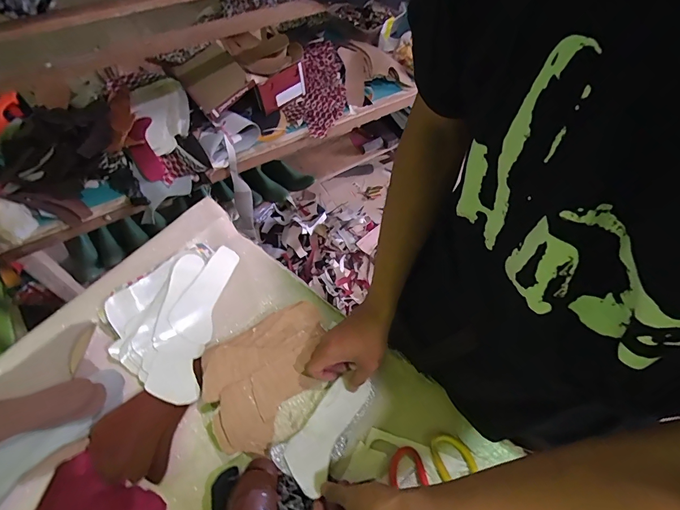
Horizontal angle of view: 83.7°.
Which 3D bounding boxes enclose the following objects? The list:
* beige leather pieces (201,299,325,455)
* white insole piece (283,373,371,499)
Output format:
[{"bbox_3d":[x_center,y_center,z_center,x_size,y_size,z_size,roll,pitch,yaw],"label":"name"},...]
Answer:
[{"bbox_3d":[-0.099,0.175,0.563,0.200,0.024,0.152,-27,84,-26],"label":"beige leather pieces"},{"bbox_3d":[-0.019,0.243,0.532,0.061,0.013,0.153,29,59,15],"label":"white insole piece"}]

